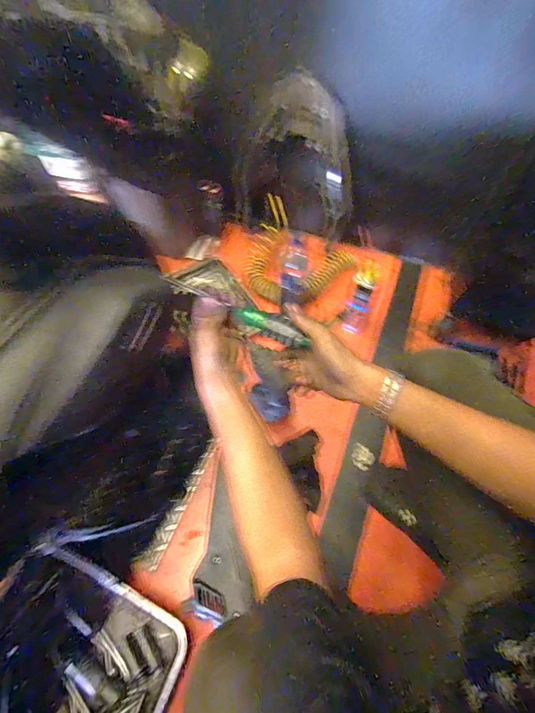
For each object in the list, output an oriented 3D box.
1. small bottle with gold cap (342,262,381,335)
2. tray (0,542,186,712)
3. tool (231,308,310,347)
[{"bbox_3d":[0.260,-0.149,0.842,0.073,0.236,0.064,25,64,14],"label":"small bottle with gold cap"},{"bbox_3d":[-0.358,0.558,0.530,0.371,0.070,0.285,22,63,12],"label":"tray"},{"bbox_3d":[0.004,-0.041,0.395,0.106,0.012,0.024,25,64,18],"label":"tool"}]

